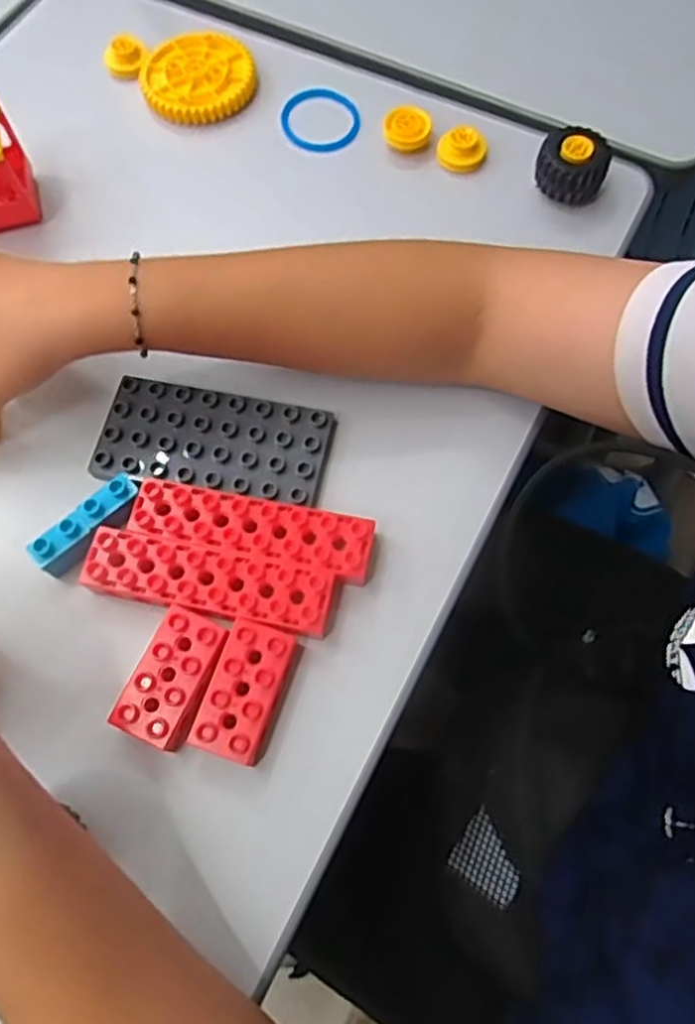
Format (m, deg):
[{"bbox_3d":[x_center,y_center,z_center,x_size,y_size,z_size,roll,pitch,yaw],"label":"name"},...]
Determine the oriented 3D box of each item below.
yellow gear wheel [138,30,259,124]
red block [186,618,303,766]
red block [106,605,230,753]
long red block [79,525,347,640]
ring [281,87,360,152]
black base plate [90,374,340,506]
[{"bbox_3d":[-0.109,-0.319,0.512,0.081,0.014,0.078,-23,70,-8],"label":"yellow gear wheel"},{"bbox_3d":[-0.049,0.088,0.343,0.032,0.023,0.062,17,70,8],"label":"red block"},{"bbox_3d":[-0.085,0.082,0.344,0.032,0.023,0.062,22,70,10],"label":"red block"},{"bbox_3d":[-0.070,0.037,0.363,0.126,0.025,0.034,10,69,7],"label":"long red block"},{"bbox_3d":[-0.018,-0.281,0.497,0.058,0.010,0.056,-3,70,7],"label":"ring"},{"bbox_3d":[-0.076,-0.040,0.400,0.126,0.014,0.061,8,69,5],"label":"black base plate"}]

